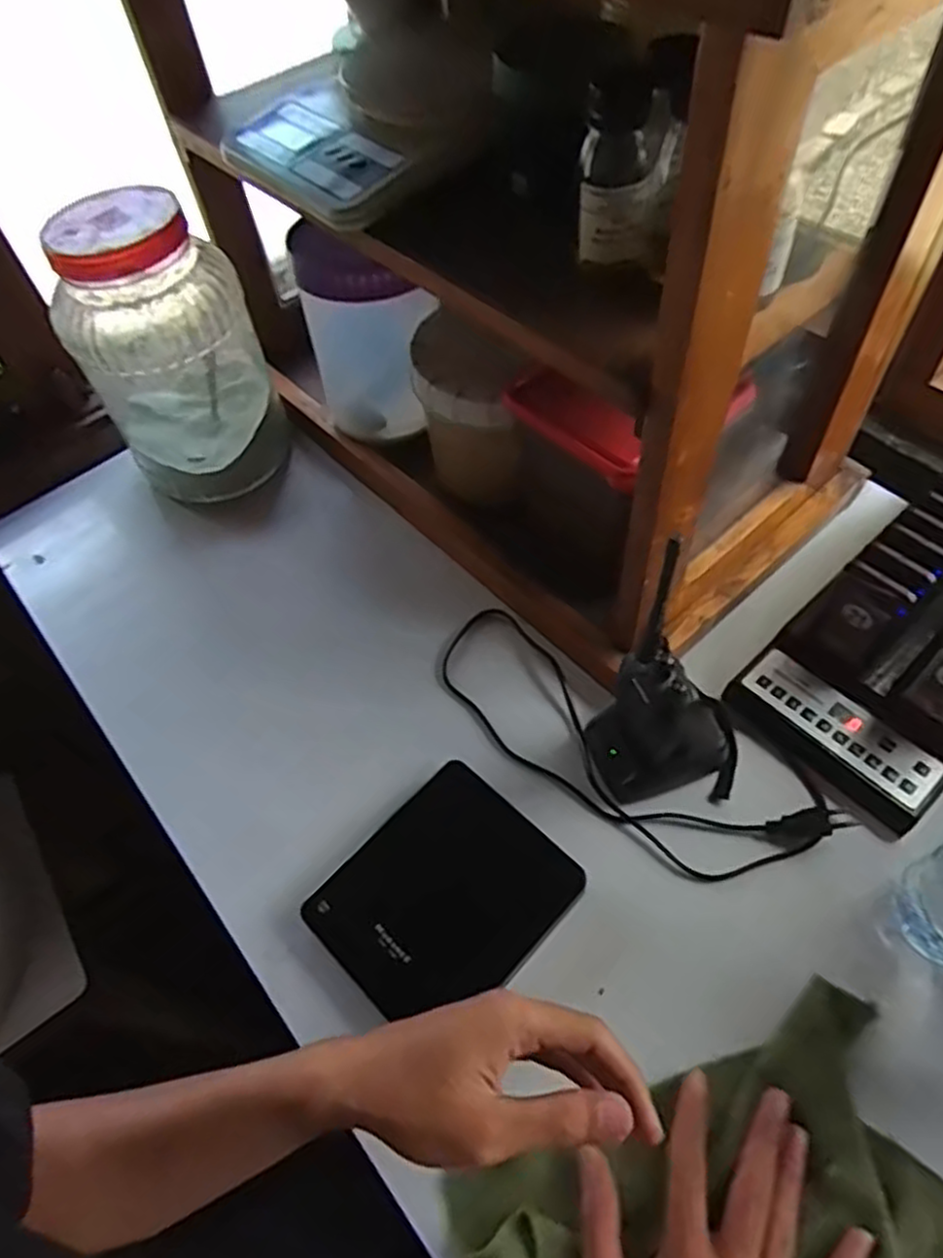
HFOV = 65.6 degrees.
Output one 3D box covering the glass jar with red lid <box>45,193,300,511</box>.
[{"bbox_3d":[-0.278,-0.261,0.675,0.153,0.225,0.168,-2,57,3],"label":"glass jar with red lid"}]

